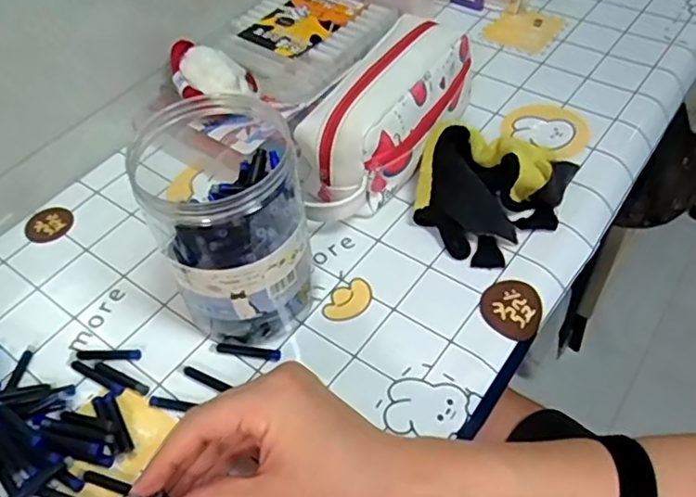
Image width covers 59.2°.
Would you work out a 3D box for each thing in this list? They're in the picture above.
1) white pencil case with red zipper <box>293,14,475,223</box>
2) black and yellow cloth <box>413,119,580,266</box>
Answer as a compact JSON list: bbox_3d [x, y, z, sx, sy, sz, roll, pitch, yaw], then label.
[{"bbox_3d":[0.030,-0.112,0.519,0.082,0.104,0.207,24,56,22],"label":"white pencil case with red zipper"},{"bbox_3d":[0.111,-0.050,0.498,0.112,0.047,0.113,24,56,22],"label":"black and yellow cloth"}]

